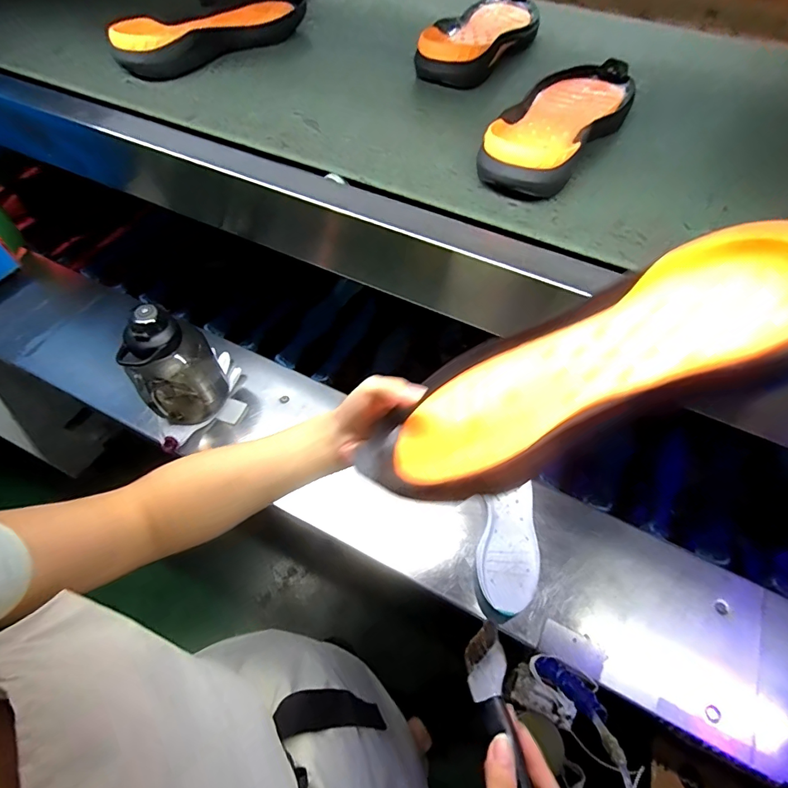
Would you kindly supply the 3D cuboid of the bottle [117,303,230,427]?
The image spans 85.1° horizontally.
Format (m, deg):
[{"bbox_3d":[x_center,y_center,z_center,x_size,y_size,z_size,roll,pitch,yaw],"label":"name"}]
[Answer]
[{"bbox_3d":[-0.356,-0.050,0.685,0.118,0.190,0.095,-27,60,-16],"label":"bottle"}]

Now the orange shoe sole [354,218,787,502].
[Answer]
[{"bbox_3d":[0.110,-0.010,0.287,0.293,0.028,0.112,-28,54,21],"label":"orange shoe sole"}]

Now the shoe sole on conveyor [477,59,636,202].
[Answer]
[{"bbox_3d":[0.195,-0.316,0.504,0.104,0.050,0.281,31,62,19],"label":"shoe sole on conveyor"}]

